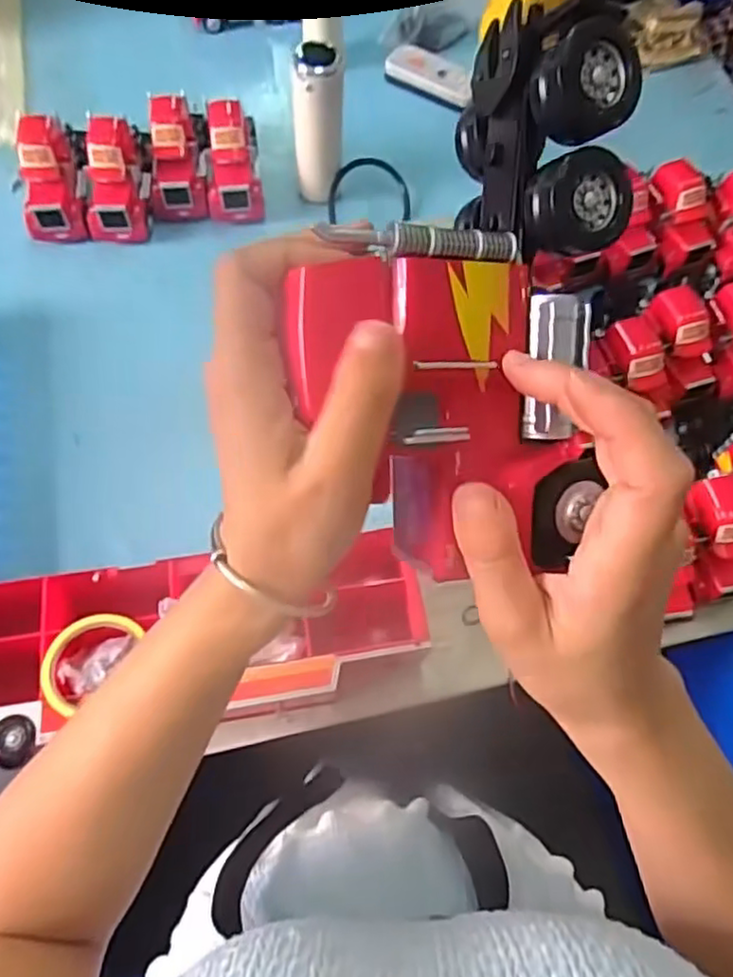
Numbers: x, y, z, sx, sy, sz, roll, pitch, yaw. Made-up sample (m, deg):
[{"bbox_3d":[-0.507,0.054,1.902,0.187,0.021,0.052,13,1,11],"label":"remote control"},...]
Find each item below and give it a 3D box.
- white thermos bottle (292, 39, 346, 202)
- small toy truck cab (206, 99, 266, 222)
[{"bbox_3d":[-0.064,-0.476,0.886,0.064,0.219,0.060,2,66,-2],"label":"white thermos bottle"},{"bbox_3d":[-0.188,-0.466,0.914,0.077,0.102,0.167,-7,67,-6],"label":"small toy truck cab"}]

